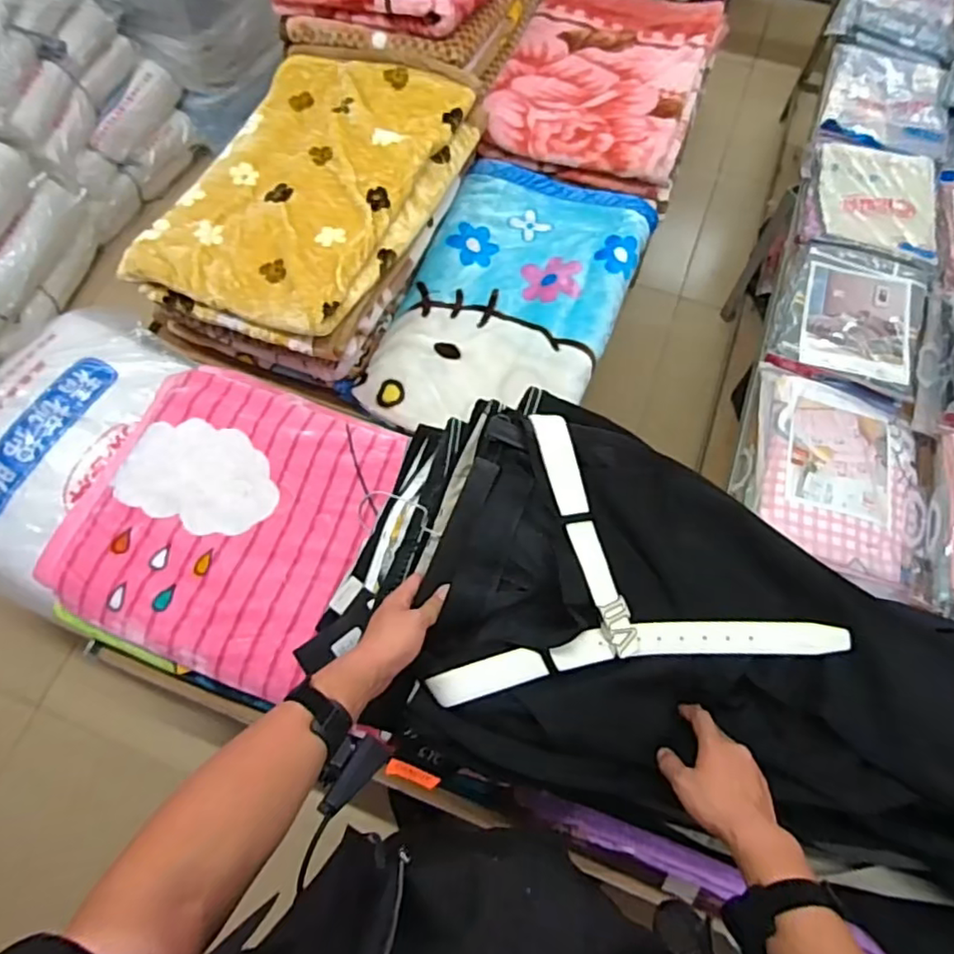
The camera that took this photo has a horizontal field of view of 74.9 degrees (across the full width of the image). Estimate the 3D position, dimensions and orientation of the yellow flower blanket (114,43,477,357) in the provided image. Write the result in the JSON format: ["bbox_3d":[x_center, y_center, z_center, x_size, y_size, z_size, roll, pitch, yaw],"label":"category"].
[{"bbox_3d":[-0.335,-0.569,1.230,0.474,0.092,0.655,24,70,10],"label":"yellow flower blanket"}]

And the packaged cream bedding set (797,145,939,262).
[{"bbox_3d":[0.883,-0.622,1.395,0.275,0.041,0.303,12,68,6],"label":"packaged cream bedding set"}]

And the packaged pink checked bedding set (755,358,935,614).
[{"bbox_3d":[0.674,0.005,1.151,0.301,0.048,0.390,11,68,5],"label":"packaged pink checked bedding set"}]

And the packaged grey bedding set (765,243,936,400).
[{"bbox_3d":[0.776,-0.328,1.274,0.292,0.047,0.337,19,69,8],"label":"packaged grey bedding set"}]

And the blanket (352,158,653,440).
[{"bbox_3d":[0.074,-0.363,1.276,0.417,0.060,0.655,21,69,9],"label":"blanket"}]

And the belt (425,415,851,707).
[{"bbox_3d":[0.154,0.071,0.673,0.429,0.088,0.271,-7,67,-3],"label":"belt"}]

